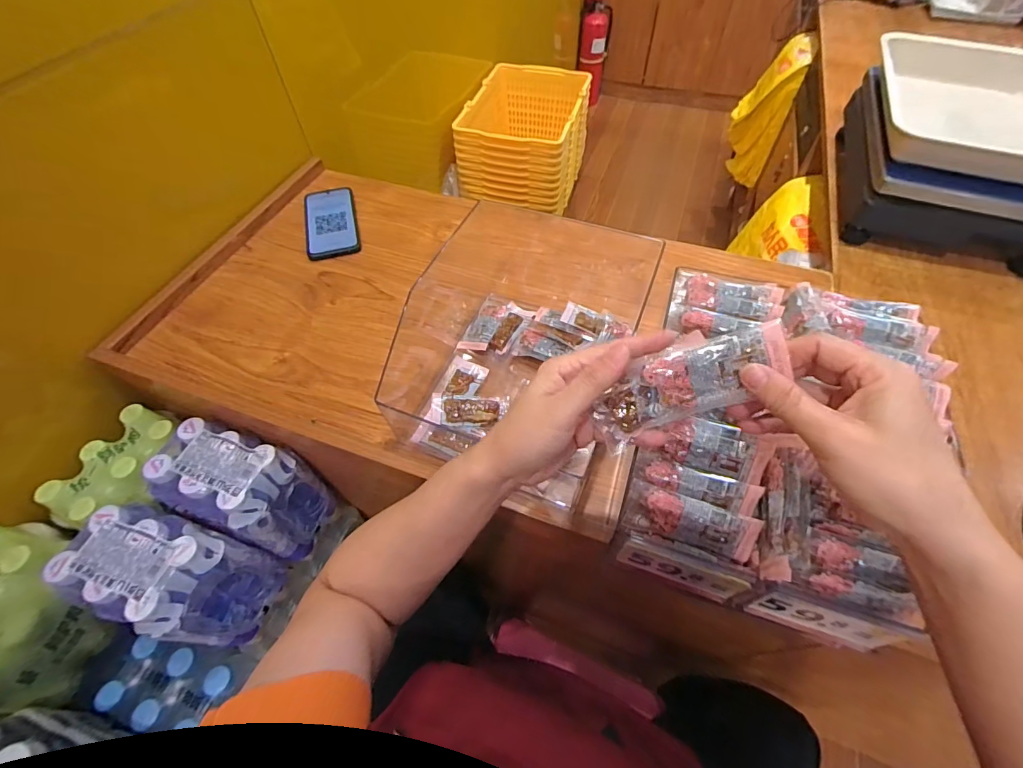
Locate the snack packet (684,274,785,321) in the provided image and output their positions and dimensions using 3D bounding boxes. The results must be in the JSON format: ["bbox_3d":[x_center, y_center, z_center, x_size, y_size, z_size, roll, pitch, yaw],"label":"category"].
[{"bbox_3d":[0.198,-0.078,0.394,0.081,0.009,0.040,14,58,10],"label":"snack packet"}]

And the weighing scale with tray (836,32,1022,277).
[{"bbox_3d":[0.673,-0.360,0.674,0.281,0.162,0.337,18,59,13],"label":"weighing scale with tray"}]

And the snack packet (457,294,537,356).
[{"bbox_3d":[-0.018,-0.077,0.571,0.069,0.017,0.101,19,59,14],"label":"snack packet"}]

